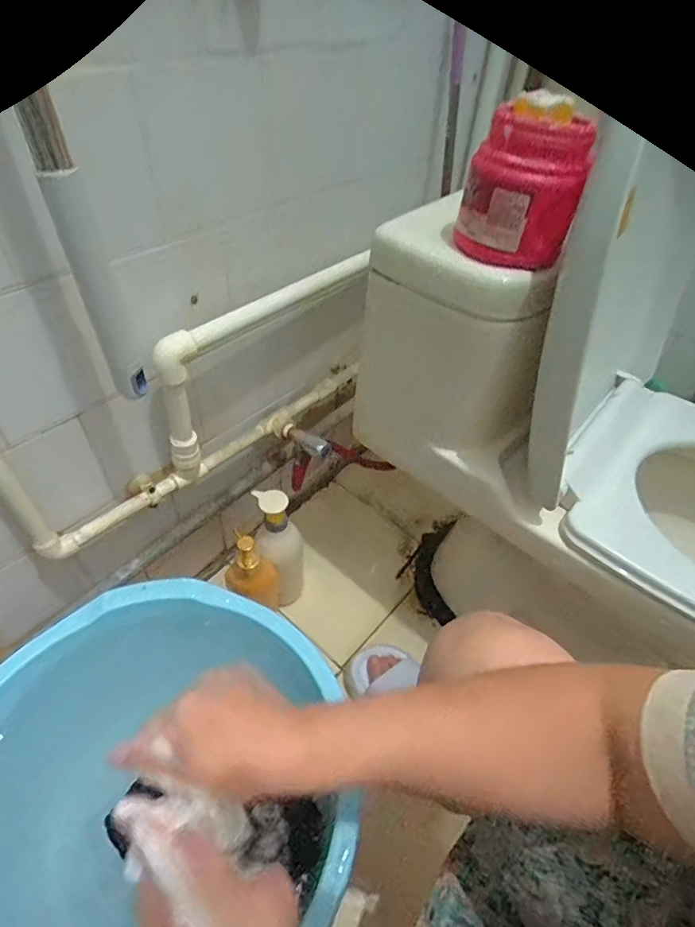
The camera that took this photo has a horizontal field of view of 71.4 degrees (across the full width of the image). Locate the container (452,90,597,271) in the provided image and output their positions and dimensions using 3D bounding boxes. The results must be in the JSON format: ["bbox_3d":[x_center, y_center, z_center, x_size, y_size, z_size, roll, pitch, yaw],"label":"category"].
[{"bbox_3d":[0.150,-0.237,0.418,0.097,0.113,0.102,18,48,11],"label":"container"}]

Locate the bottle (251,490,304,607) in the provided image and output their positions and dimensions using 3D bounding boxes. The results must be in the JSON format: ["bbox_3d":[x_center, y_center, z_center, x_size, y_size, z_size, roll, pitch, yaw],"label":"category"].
[{"bbox_3d":[-0.108,0.139,0.780,0.076,0.217,0.074,3,47,-2],"label":"bottle"}]

